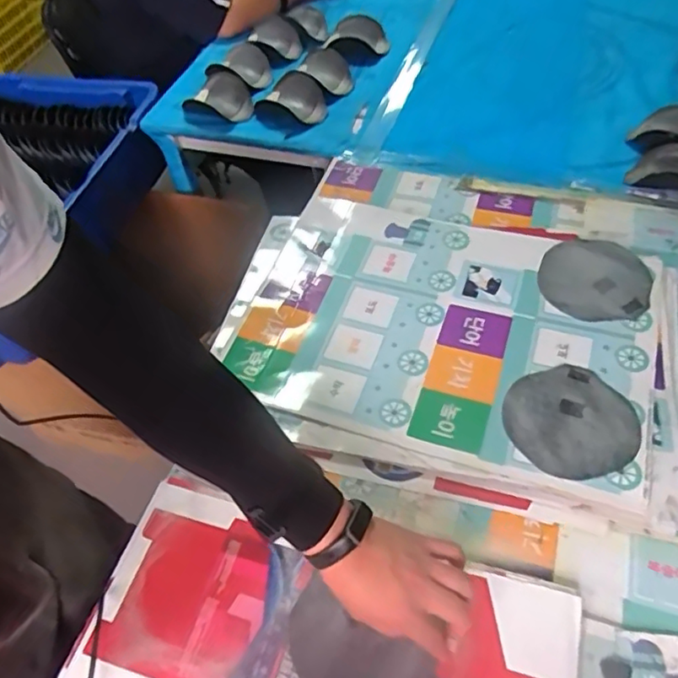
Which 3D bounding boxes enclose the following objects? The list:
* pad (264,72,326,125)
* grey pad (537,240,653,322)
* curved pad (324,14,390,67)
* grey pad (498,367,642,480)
[{"bbox_3d":[-0.070,-0.463,1.152,0.091,0.029,0.139,-39,59,-22],"label":"pad"},{"bbox_3d":[0.355,-0.087,0.826,0.141,0.012,0.152,18,56,17],"label":"grey pad"},{"bbox_3d":[0.039,-0.628,1.274,0.136,0.056,0.143,2,53,7],"label":"curved pad"},{"bbox_3d":[0.270,0.096,0.697,0.145,0.006,0.141,-27,53,-15],"label":"grey pad"}]

